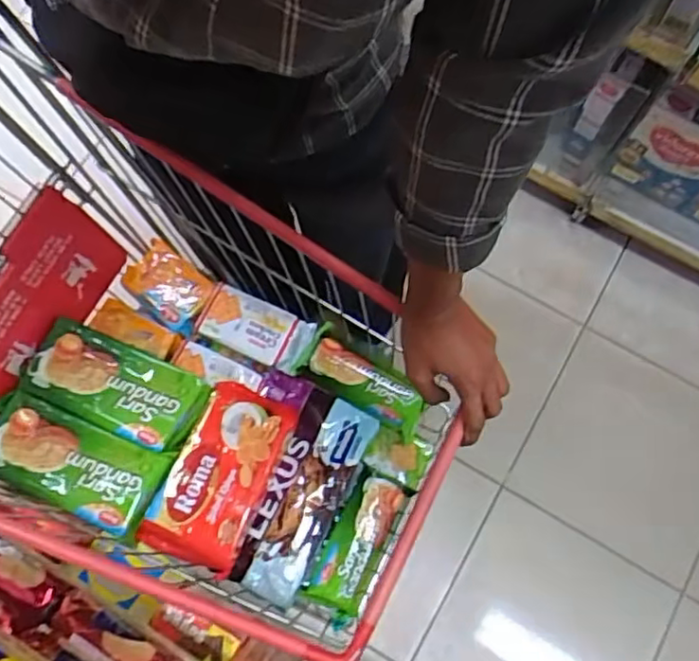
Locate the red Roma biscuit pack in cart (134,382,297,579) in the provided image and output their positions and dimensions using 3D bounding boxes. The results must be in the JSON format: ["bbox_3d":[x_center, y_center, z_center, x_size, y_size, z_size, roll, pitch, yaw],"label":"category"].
[{"bbox_3d":[-0.148,0.163,0.731,0.107,0.042,0.198,21,74,5],"label":"red Roma biscuit pack in cart"}]

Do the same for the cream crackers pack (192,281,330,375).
[{"bbox_3d":[-0.118,-0.004,0.819,0.152,0.030,0.075,23,74,6],"label":"cream crackers pack"}]

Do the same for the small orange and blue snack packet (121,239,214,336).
[{"bbox_3d":[-0.240,-0.058,0.853,0.125,0.021,0.085,40,77,10],"label":"small orange and blue snack packet"}]

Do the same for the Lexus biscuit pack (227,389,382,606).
[{"bbox_3d":[-0.051,0.191,0.747,0.092,0.041,0.234,22,74,5],"label":"Lexus biscuit pack"}]

